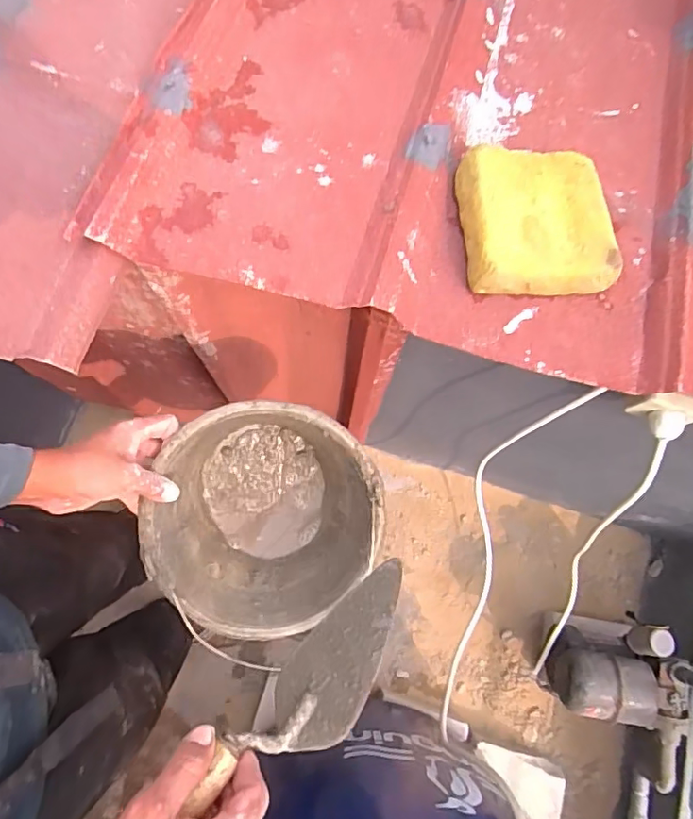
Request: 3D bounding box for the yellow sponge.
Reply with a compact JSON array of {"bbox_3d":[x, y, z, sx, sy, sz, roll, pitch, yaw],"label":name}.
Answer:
[{"bbox_3d":[0.172,-0.177,0.505,0.129,0.037,0.144,-2,76,-2],"label":"yellow sponge"}]

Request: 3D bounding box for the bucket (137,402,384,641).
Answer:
[{"bbox_3d":[-0.095,0.115,0.649,0.251,0.204,0.251,0,93,-5],"label":"bucket"}]

